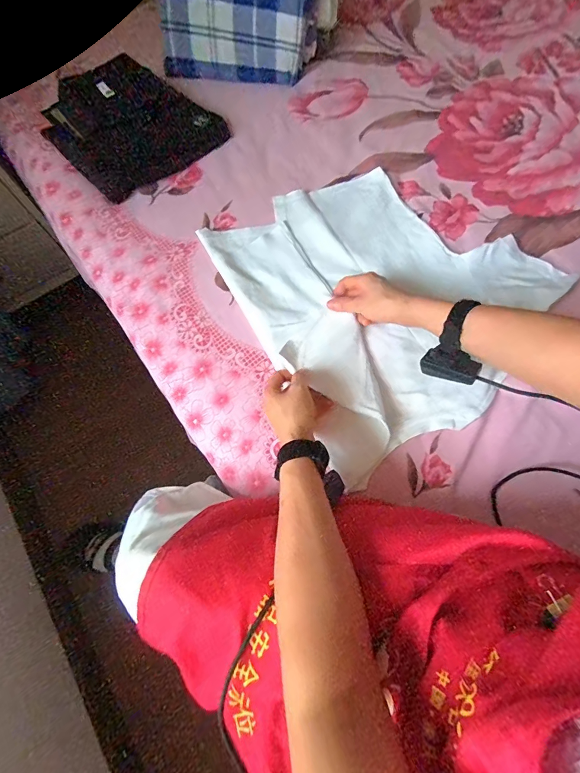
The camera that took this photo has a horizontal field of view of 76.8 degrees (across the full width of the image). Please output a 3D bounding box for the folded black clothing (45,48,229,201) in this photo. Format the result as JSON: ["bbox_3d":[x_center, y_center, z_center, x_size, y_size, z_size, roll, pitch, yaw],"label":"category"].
[{"bbox_3d":[-0.309,-0.516,0.721,0.256,0.021,0.274,46,81,-4],"label":"folded black clothing"}]

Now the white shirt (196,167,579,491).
[{"bbox_3d":[0.161,-0.169,0.607,0.461,0.051,0.488,-28,72,-8],"label":"white shirt"}]

